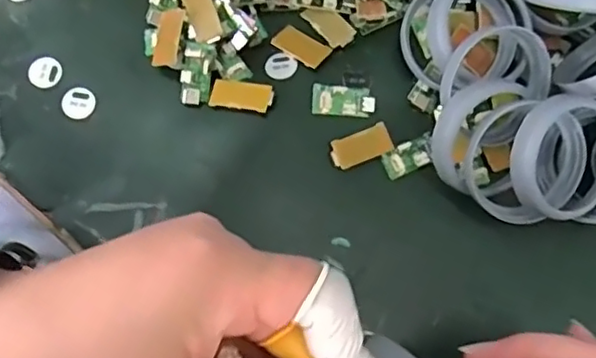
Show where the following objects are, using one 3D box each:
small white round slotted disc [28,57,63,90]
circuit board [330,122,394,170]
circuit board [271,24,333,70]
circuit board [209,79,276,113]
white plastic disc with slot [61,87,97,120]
[{"bbox_3d":[-0.135,-0.056,0.331,0.017,0.004,0.017,2,79,-8],"label":"small white round slotted disc"},{"bbox_3d":[0.033,-0.016,0.322,0.032,0.004,0.016,-22,78,-7],"label":"circuit board"},{"bbox_3d":[0.002,-0.071,0.332,0.031,0.004,0.015,35,77,24],"label":"circuit board"},{"bbox_3d":[-0.029,-0.043,0.322,0.032,0.004,0.016,8,72,11],"label":"circuit board"},{"bbox_3d":[-0.116,-0.040,0.328,0.017,0.004,0.017,3,74,-10],"label":"white plastic disc with slot"}]

